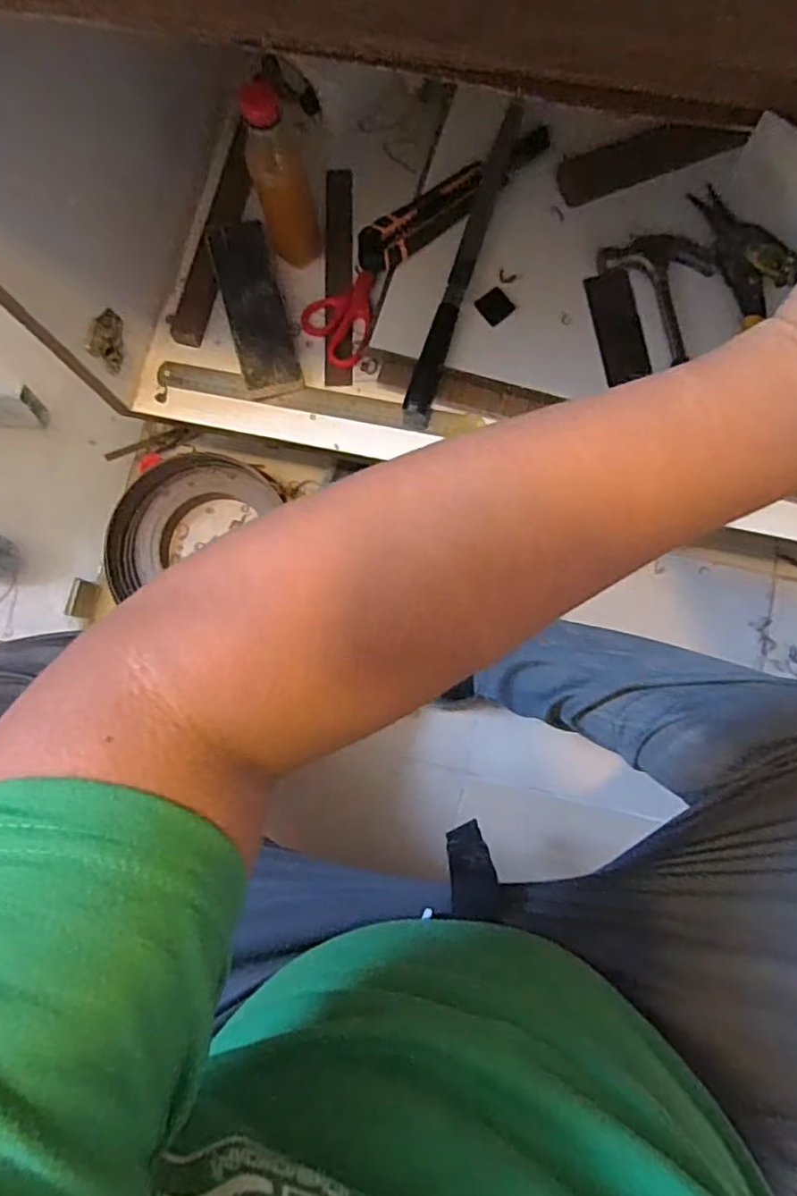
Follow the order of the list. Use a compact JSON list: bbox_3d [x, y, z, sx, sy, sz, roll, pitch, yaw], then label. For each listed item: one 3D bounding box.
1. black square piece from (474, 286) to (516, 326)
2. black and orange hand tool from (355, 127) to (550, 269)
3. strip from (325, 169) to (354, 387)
[{"bbox_3d":[0.092,-0.278,0.615,0.031,0.004,0.030,-41,82,-3],"label":"black square piece"},{"bbox_3d":[0.052,-0.393,0.626,0.221,0.026,0.046,-35,81,-2],"label":"black and orange hand tool"},{"bbox_3d":[-0.062,-0.339,0.679,0.028,0.012,0.243,-1,81,3],"label":"strip"}]

